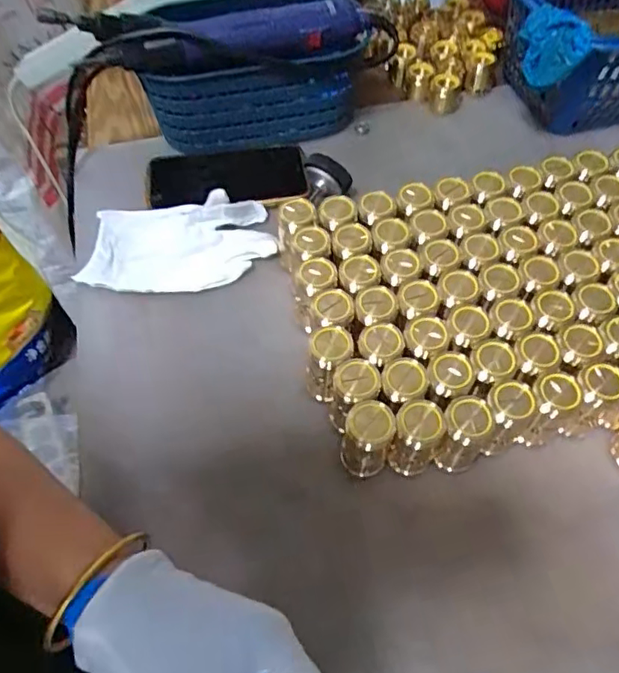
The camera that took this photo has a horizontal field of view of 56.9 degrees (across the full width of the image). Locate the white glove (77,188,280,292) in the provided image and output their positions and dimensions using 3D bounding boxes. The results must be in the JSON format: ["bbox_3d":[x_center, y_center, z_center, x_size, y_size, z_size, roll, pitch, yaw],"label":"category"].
[{"bbox_3d":[-0.114,-0.082,0.496,0.160,0.023,0.084,-6,58,-3],"label":"white glove"}]

